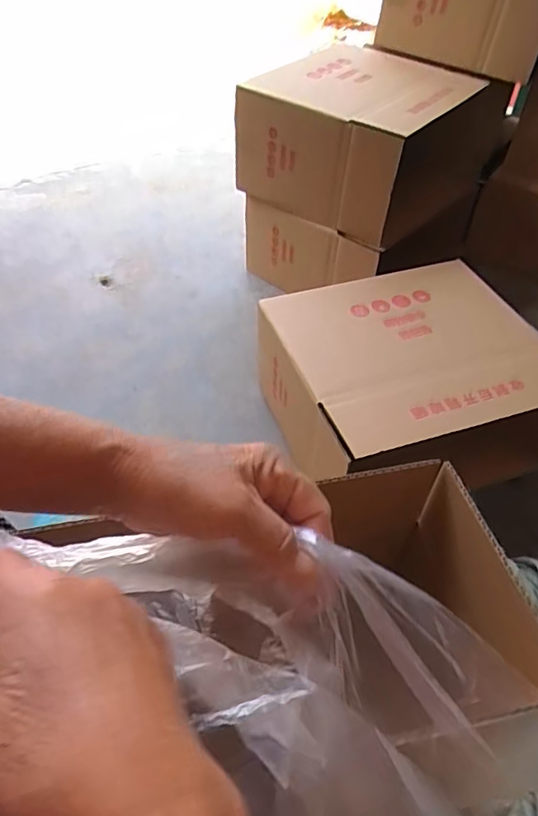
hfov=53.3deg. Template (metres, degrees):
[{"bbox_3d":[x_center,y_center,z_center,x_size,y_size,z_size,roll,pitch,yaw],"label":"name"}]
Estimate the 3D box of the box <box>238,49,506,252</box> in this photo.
[{"bbox_3d":[0.173,-0.511,1.027,0.367,0.210,0.382,29,51,19],"label":"box"}]

